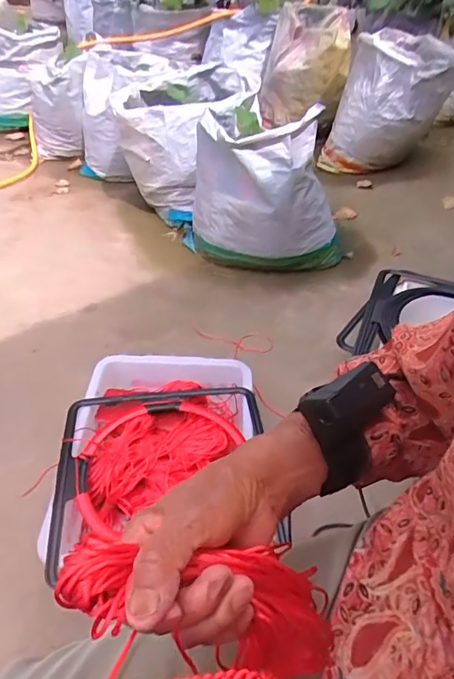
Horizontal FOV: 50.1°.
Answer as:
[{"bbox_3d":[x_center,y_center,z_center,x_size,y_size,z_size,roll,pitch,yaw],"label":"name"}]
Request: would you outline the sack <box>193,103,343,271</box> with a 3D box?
[{"bbox_3d":[0.117,-0.387,1.311,0.344,0.402,0.274,-19,45,-23],"label":"sack"}]

